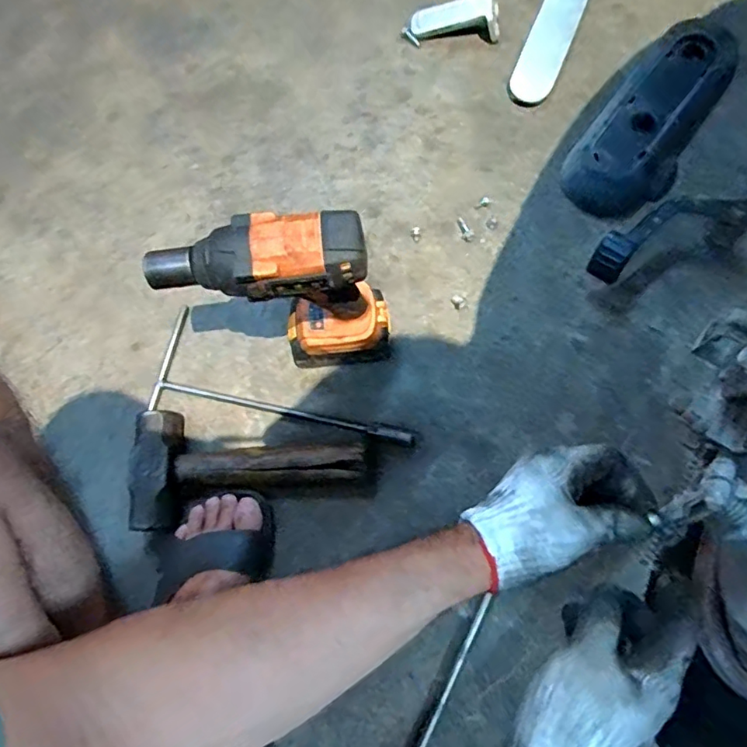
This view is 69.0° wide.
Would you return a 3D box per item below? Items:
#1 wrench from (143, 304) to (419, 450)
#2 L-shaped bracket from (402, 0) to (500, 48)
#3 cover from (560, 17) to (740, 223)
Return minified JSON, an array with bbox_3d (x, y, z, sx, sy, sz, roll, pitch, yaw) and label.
[{"bbox_3d":[-0.098,0.002,0.613,0.295,0.015,0.119,8,76,4],"label":"wrench"},{"bbox_3d":[0.100,-0.457,0.708,0.122,0.044,0.047,-1,75,15],"label":"L-shaped bracket"},{"bbox_3d":[0.353,-0.320,0.660,0.114,0.038,0.321,38,79,11],"label":"cover"}]

